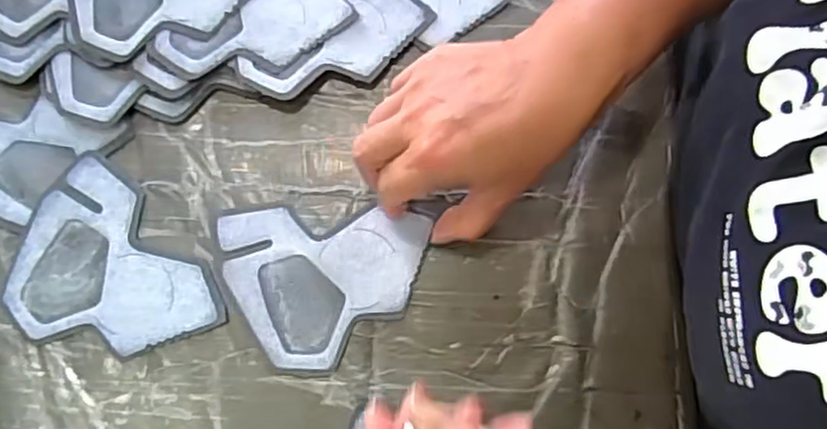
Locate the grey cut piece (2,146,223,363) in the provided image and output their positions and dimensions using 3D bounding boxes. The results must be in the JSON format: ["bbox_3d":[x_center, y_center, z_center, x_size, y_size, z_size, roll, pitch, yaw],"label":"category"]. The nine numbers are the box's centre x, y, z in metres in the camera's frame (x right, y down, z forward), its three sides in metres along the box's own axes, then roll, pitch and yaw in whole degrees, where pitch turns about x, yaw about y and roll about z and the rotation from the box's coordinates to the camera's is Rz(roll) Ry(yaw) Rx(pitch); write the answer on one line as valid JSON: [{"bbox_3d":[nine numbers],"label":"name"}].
[{"bbox_3d":[-0.182,0.037,0.373,0.094,0.004,0.125,-42,80,-9],"label":"grey cut piece"}]

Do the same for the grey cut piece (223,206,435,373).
[{"bbox_3d":[-0.053,0.042,0.373,0.118,0.004,0.092,-1,77,0],"label":"grey cut piece"}]

